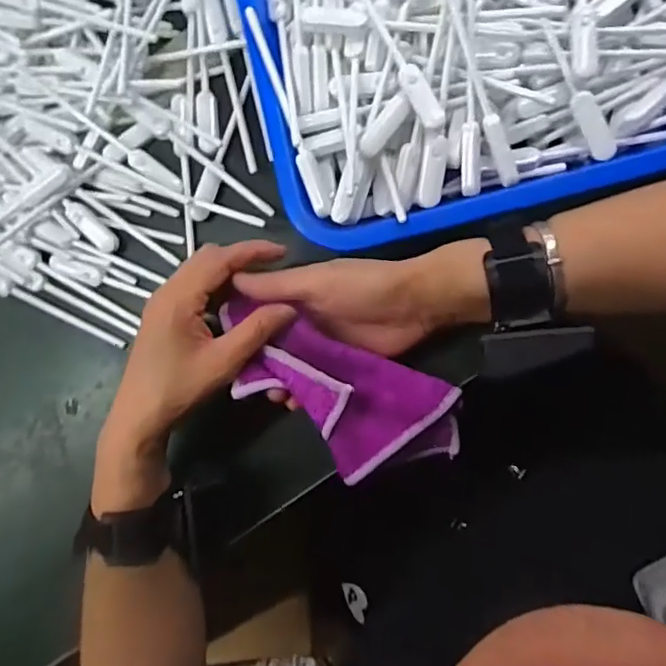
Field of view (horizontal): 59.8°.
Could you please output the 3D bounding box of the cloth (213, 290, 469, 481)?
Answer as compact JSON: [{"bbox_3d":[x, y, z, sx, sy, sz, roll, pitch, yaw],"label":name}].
[{"bbox_3d":[0.002,0.042,0.384,0.178,0.031,0.081,28,91,-7],"label":"cloth"}]

